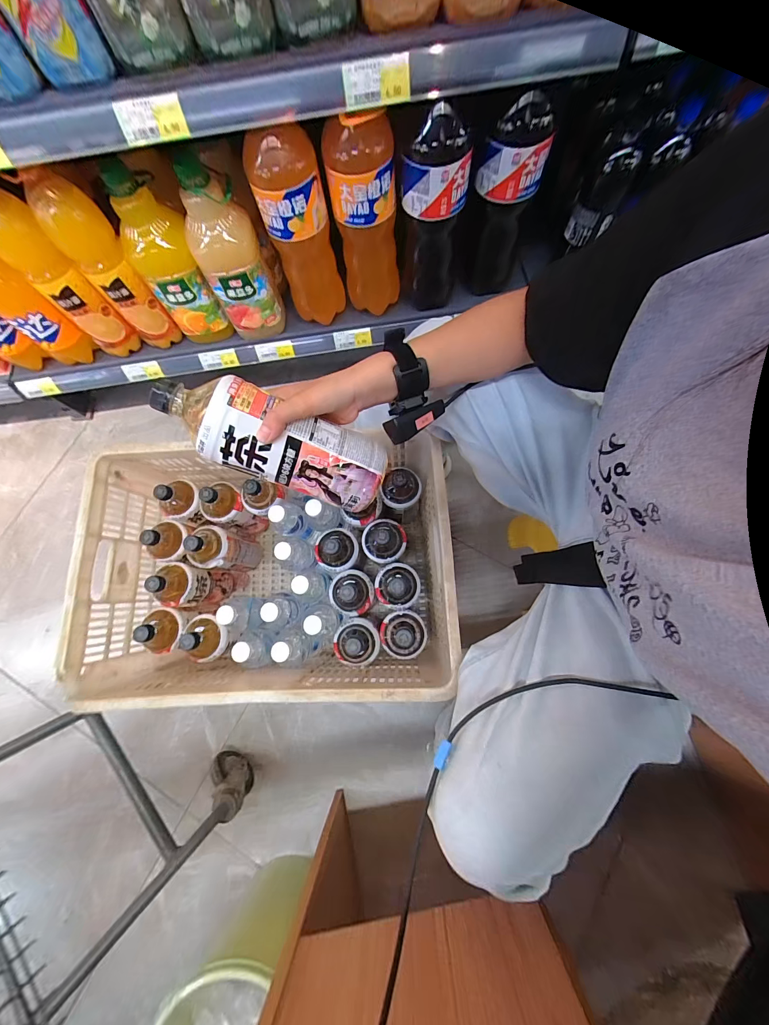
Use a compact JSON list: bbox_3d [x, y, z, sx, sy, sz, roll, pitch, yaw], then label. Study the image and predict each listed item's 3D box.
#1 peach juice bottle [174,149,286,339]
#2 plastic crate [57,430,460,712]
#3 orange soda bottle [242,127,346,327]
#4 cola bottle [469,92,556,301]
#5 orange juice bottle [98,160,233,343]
[{"bbox_3d":[-0.281,-0.469,0.664,0.126,0.291,0.093,-28,79,-7],"label":"peach juice bottle"},{"bbox_3d":[-0.204,0.111,0.692,0.609,0.349,0.408,-1,77,-2],"label":"plastic crate"},{"bbox_3d":[-0.153,-0.512,0.644,0.125,0.319,0.098,-17,78,-5],"label":"orange soda bottle"},{"bbox_3d":[0.210,-0.543,0.628,0.105,0.281,0.101,17,77,3],"label":"cola bottle"},{"bbox_3d":[-0.411,-0.475,0.670,0.116,0.283,0.124,-32,79,-8],"label":"orange juice bottle"}]

